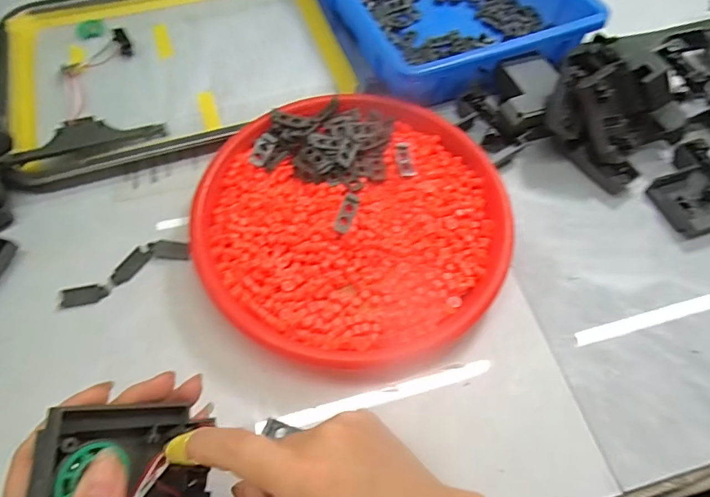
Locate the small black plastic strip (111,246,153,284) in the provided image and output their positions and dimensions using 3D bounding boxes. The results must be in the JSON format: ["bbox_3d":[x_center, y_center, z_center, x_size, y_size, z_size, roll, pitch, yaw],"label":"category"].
[{"bbox_3d":[-0.183,0.014,0.359,0.014,0.005,0.037,31,66,14],"label":"small black plastic strip"}]

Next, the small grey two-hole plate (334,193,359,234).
[{"bbox_3d":[-0.007,-0.029,0.362,0.012,0.005,0.034,19,76,8],"label":"small grey two-hole plate"}]

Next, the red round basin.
[{"bbox_3d":[-0.001,-0.025,0.370,0.243,0.033,0.236,0,62,-1],"label":"red round basin"}]

